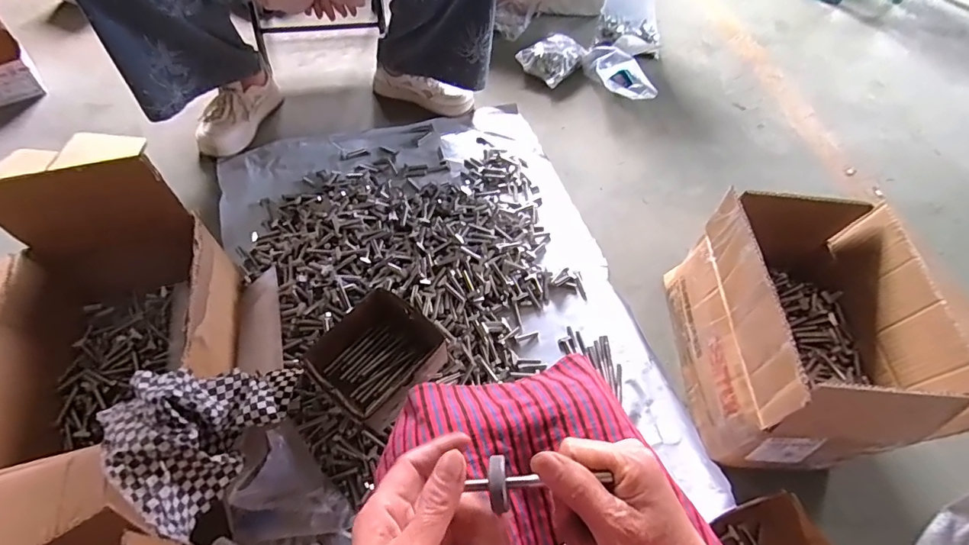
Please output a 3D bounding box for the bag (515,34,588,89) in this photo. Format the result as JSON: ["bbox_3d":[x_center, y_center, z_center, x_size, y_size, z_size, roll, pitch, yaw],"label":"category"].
[{"bbox_3d":[0.187,-0.584,1.272,0.134,0.064,0.165,34,60,20],"label":"bag"}]

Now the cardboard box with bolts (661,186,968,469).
[{"bbox_3d":[0.468,0.073,0.704,0.249,0.237,0.365,2,56,-3],"label":"cardboard box with bolts"}]

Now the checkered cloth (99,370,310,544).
[{"bbox_3d":[-0.335,0.170,0.563,0.174,0.103,0.200,35,60,17],"label":"checkered cloth"}]

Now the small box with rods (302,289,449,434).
[{"bbox_3d":[-0.151,0.123,0.647,0.132,0.101,0.147,35,61,18],"label":"small box with rods"}]

